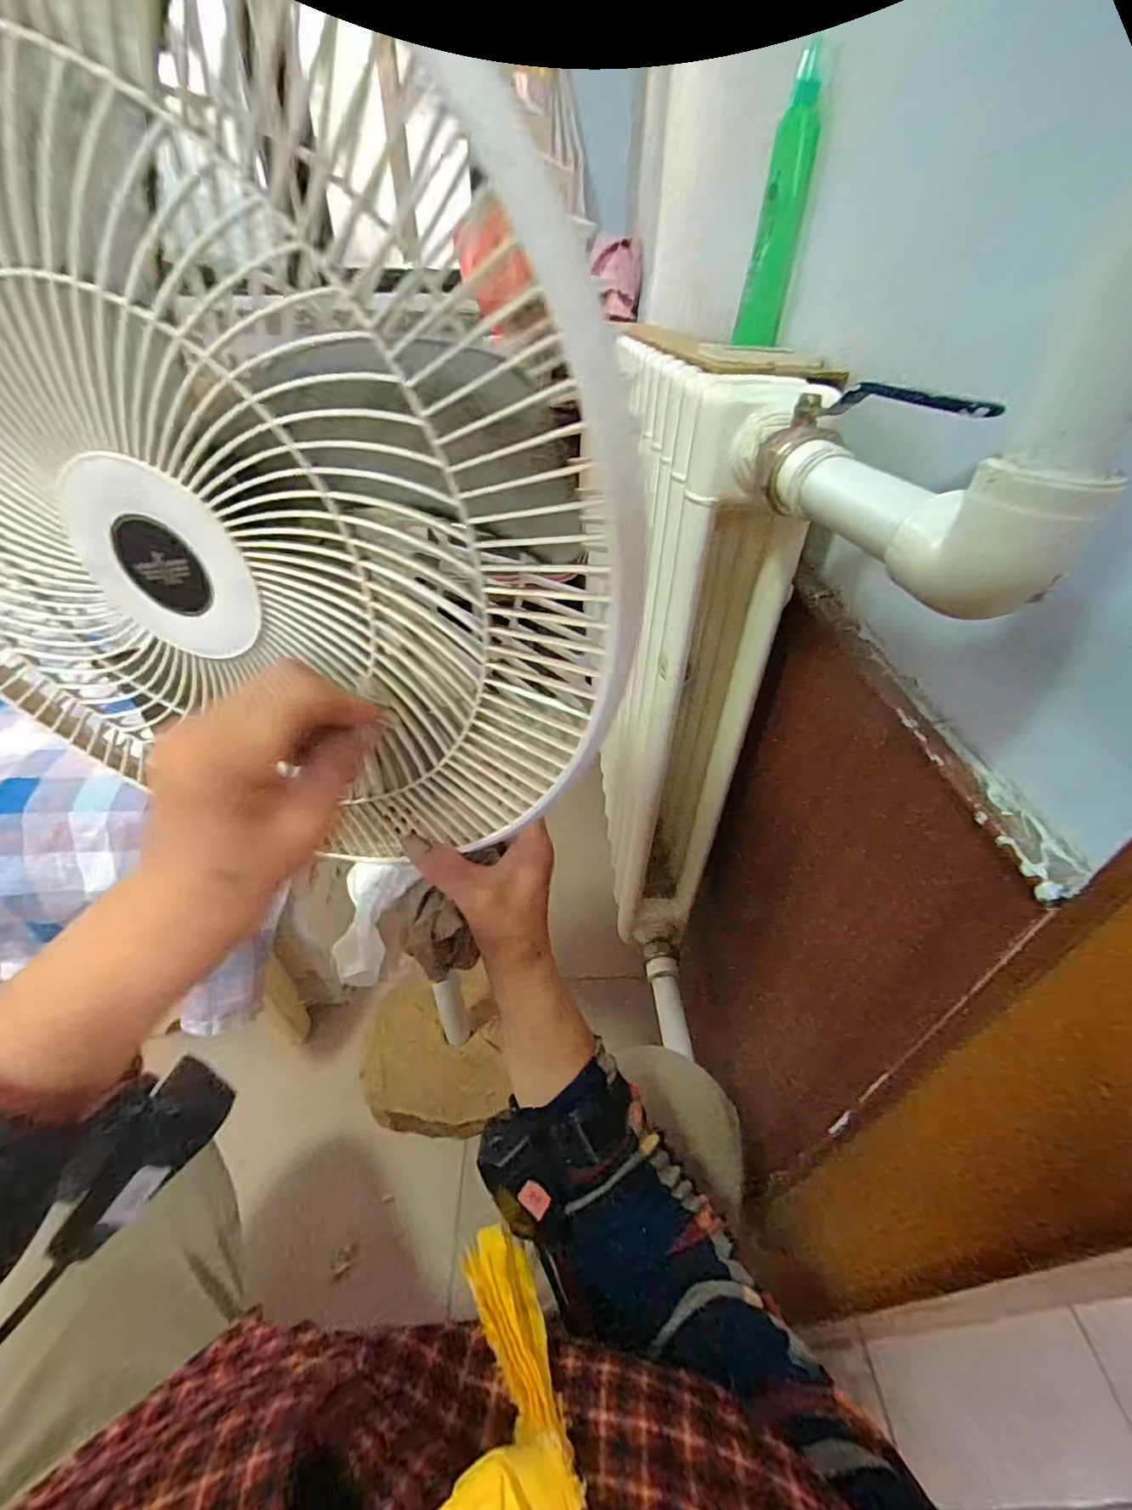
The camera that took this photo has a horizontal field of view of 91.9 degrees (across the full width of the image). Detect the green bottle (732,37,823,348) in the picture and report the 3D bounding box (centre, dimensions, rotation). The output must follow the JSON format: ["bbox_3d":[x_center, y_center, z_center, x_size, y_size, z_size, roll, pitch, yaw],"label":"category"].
[{"bbox_3d":[0.189,-0.477,0.485,0.032,0.177,0.043,0,41,-1],"label":"green bottle"}]

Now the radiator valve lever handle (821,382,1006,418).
[{"bbox_3d":[0.170,-0.173,0.274,0.012,0.017,0.096,-17,44,-19],"label":"radiator valve lever handle"}]

